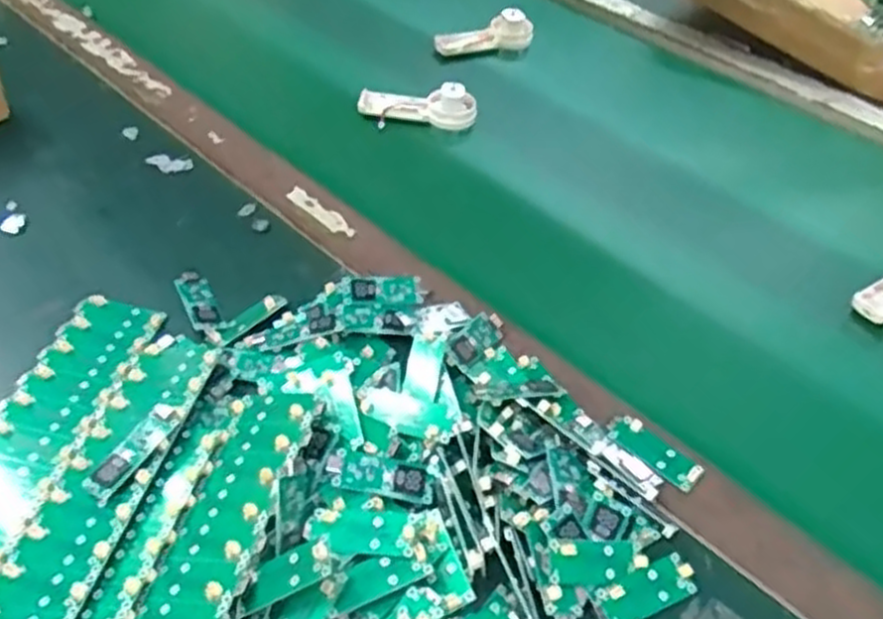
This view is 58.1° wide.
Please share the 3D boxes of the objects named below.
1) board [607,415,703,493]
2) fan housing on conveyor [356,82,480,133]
[{"bbox_3d":[0.111,0.073,0.416,0.051,0.004,0.021,32,52,25],"label":"board"},{"bbox_3d":[-0.019,-0.166,0.636,0.093,0.026,0.033,2,46,-2],"label":"fan housing on conveyor"}]

